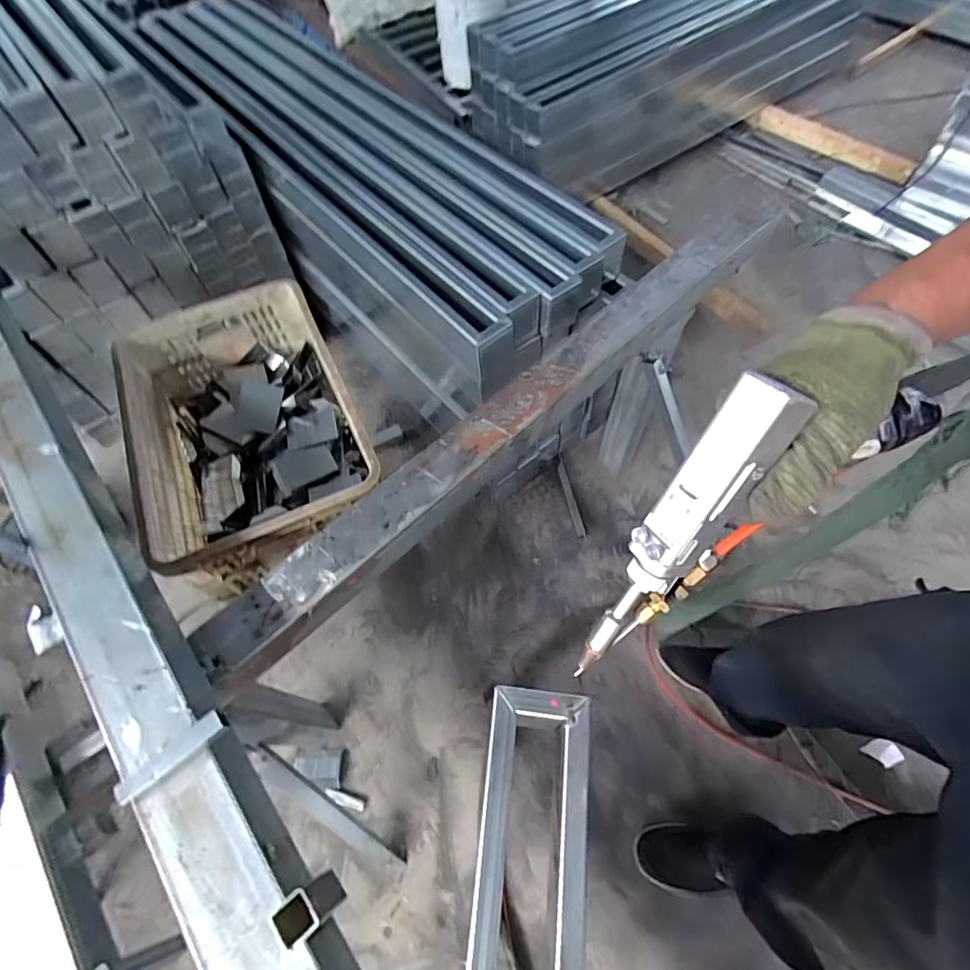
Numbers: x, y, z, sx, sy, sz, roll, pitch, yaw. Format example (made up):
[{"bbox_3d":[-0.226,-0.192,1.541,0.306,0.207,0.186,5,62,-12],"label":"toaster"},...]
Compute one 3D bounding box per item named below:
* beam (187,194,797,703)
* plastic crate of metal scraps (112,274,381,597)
[{"bbox_3d":[0.100,-0.159,0.865,1.288,0.074,0.096,-40,66,-18],"label":"beam"},{"bbox_3d":[-0.416,-0.091,0.928,0.350,0.227,0.511,-25,62,-10],"label":"plastic crate of metal scraps"}]

